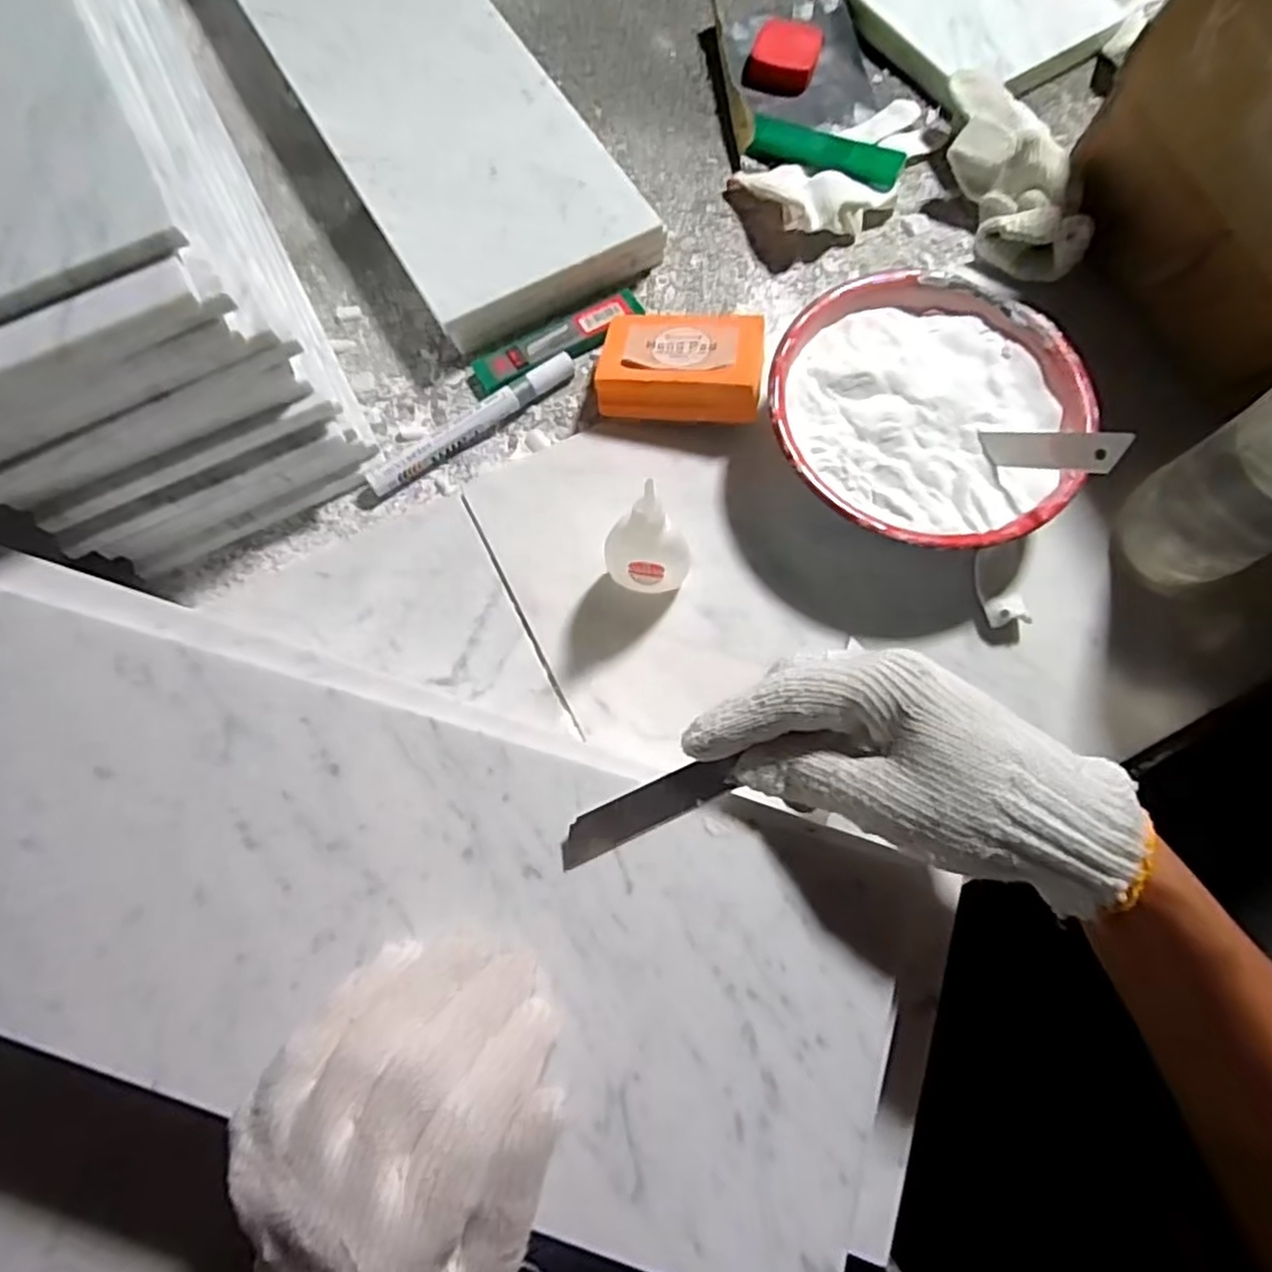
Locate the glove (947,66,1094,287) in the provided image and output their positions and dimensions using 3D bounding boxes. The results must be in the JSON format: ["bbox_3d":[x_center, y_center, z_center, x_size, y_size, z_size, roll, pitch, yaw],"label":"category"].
[{"bbox_3d":[0.243,-0.305,0.474,0.055,0.048,0.163,-13,75,-5],"label":"glove"}]

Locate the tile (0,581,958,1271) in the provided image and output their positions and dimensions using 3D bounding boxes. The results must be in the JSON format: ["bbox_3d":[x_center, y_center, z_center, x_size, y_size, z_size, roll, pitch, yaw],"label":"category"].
[{"bbox_3d":[-0.129,0.096,0.276,0.447,0.019,0.159,13,71,5],"label":"tile"}]

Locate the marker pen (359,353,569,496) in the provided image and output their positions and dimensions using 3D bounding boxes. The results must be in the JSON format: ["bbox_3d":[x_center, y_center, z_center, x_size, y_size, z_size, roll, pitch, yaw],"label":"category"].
[{"bbox_3d":[-0.100,-0.131,0.437,0.143,0.016,0.016,-36,76,-8],"label":"marker pen"}]

